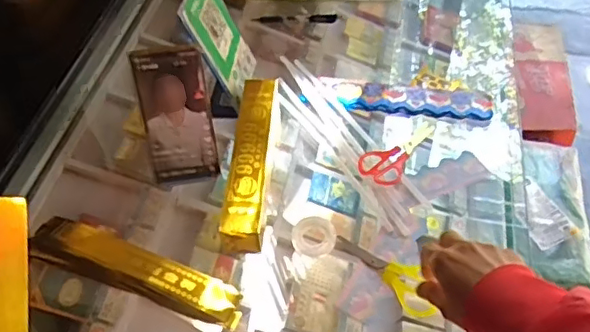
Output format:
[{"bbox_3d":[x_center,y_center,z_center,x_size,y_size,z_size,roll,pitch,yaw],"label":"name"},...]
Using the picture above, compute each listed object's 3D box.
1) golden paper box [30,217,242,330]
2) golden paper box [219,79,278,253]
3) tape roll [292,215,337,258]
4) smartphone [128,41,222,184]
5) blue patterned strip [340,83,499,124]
[{"bbox_3d":[-0.167,0.106,0.613,0.244,0.028,0.045,17,53,15],"label":"golden paper box"},{"bbox_3d":[-0.049,-0.011,0.684,0.043,0.035,0.235,2,50,3],"label":"golden paper box"},{"bbox_3d":[0.020,0.077,0.640,0.047,0.017,0.042,-10,51,-7],"label":"tape roll"},{"bbox_3d":[-0.131,-0.053,0.654,0.075,0.159,0.015,-9,26,-6],"label":"smartphone"},{"bbox_3d":[0.159,-0.088,0.771,0.192,0.023,0.061,8,51,9],"label":"blue patterned strip"}]

